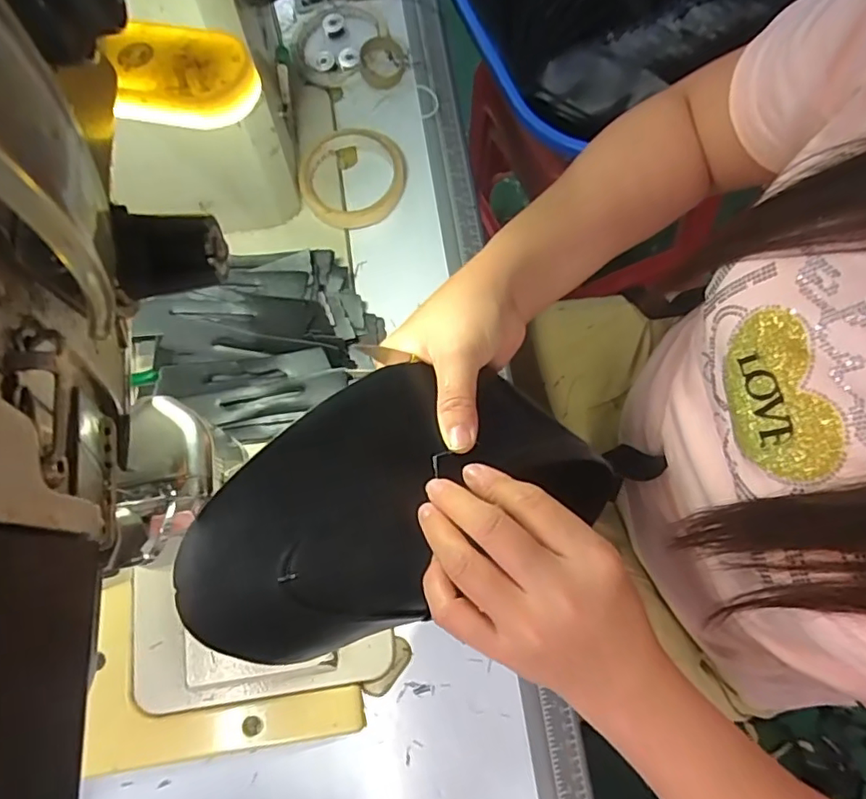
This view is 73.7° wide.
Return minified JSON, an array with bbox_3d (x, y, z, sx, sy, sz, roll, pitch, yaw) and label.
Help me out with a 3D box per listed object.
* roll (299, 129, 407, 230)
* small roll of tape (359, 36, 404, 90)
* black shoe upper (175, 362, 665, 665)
[{"bbox_3d":[-0.067,-0.188,0.482,0.088,0.015,0.087,-2,74,6],"label":"roll"},{"bbox_3d":[-0.045,-0.300,0.511,0.039,0.019,0.045,-7,74,4],"label":"small roll of tape"},{"bbox_3d":[-0.008,0.047,0.328,0.257,0.065,0.153,-29,117,-11],"label":"black shoe upper"}]

